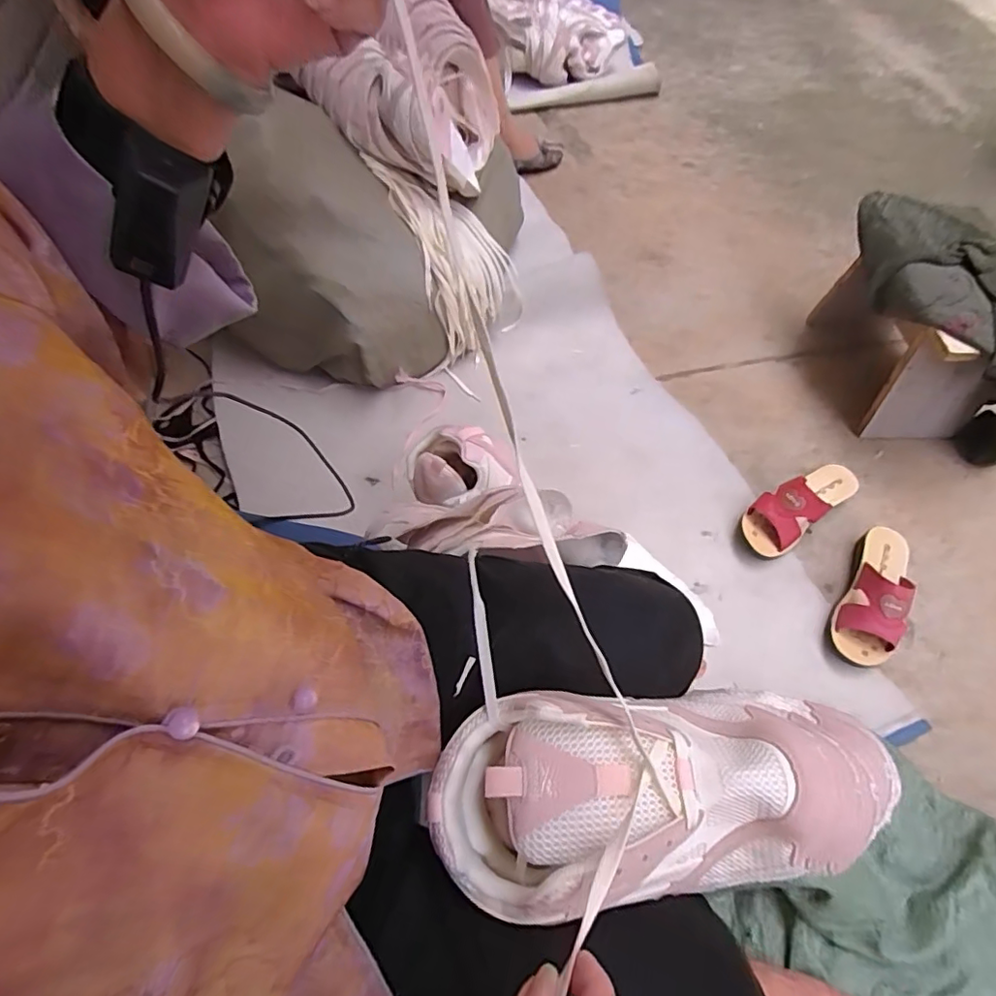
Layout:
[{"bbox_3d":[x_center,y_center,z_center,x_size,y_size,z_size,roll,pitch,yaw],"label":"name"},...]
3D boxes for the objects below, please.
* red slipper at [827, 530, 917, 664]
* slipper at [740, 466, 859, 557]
[{"bbox_3d":[0.556,0.137,0.793,0.079,0.083,0.226,26,65,15],"label":"red slipper"},{"bbox_3d":[0.488,0.005,0.870,0.218,0.078,0.084,-33,65,-15],"label":"slipper"}]

